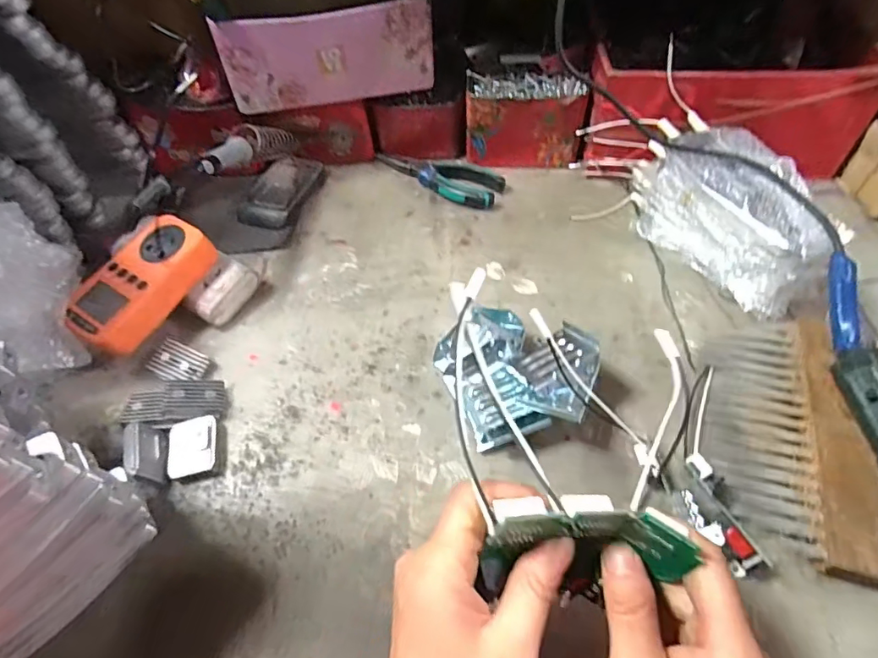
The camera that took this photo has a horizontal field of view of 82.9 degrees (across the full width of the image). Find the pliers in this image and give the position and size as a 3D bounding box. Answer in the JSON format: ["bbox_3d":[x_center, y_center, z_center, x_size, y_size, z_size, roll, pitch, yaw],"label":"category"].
[{"bbox_3d":[-0.004,-0.180,0.569,0.161,0.018,0.062,22,59,19],"label":"pliers"}]

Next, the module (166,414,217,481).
[{"bbox_3d":[-0.191,0.094,0.387,0.034,0.017,0.045,-10,55,-3],"label":"module"}]

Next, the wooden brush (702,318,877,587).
[{"bbox_3d":[0.245,0.073,0.355,0.099,0.022,0.187,4,55,7],"label":"wooden brush"}]

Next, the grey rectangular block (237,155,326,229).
[{"bbox_3d":[-0.178,-0.159,0.568,0.066,0.017,0.112,19,58,17],"label":"grey rectangular block"}]

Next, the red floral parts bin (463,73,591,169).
[{"bbox_3d":[0.096,-0.234,0.564,0.129,0.080,0.066,7,55,9],"label":"red floral parts bin"}]

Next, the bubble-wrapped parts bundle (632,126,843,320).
[{"bbox_3d":[0.259,-0.101,0.449,0.085,0.096,0.181,-17,55,-8],"label":"bubble-wrapped parts bundle"}]

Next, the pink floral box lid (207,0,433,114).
[{"bbox_3d":[-0.108,-0.270,0.495,0.202,0.084,0.017,-9,54,-2],"label":"pink floral box lid"}]

